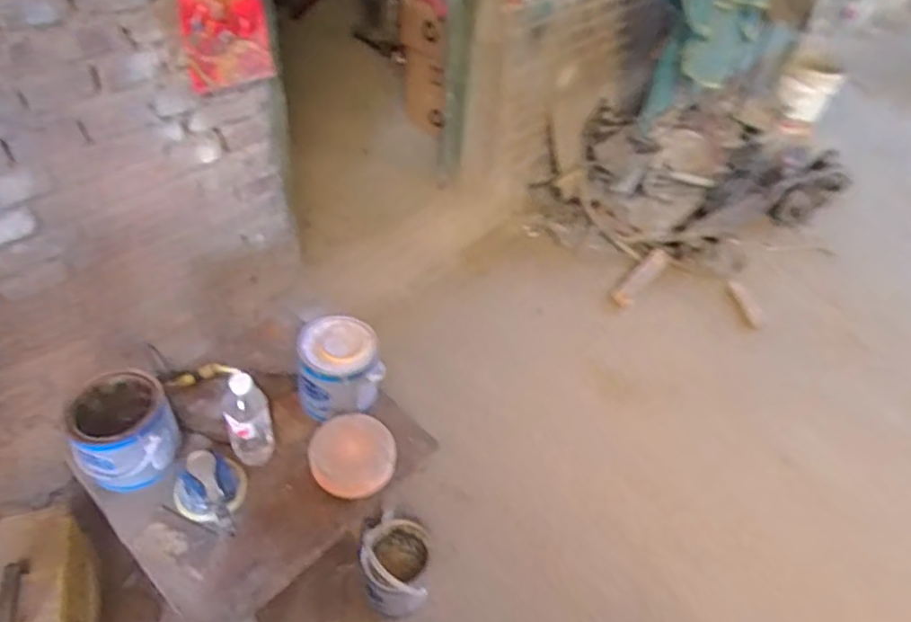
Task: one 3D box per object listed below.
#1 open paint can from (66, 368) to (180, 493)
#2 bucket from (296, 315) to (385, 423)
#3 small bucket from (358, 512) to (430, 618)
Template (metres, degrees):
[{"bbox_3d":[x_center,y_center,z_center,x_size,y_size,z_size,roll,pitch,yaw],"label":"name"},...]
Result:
[{"bbox_3d":[-0.594,0.214,1.132,0.168,0.160,0.175,-21,51,-24],"label":"open paint can"},{"bbox_3d":[-0.232,0.119,1.261,0.169,0.132,0.175,-6,46,-12],"label":"bucket"},{"bbox_3d":[-0.137,0.568,1.425,0.144,0.151,0.173,6,45,0],"label":"small bucket"}]

